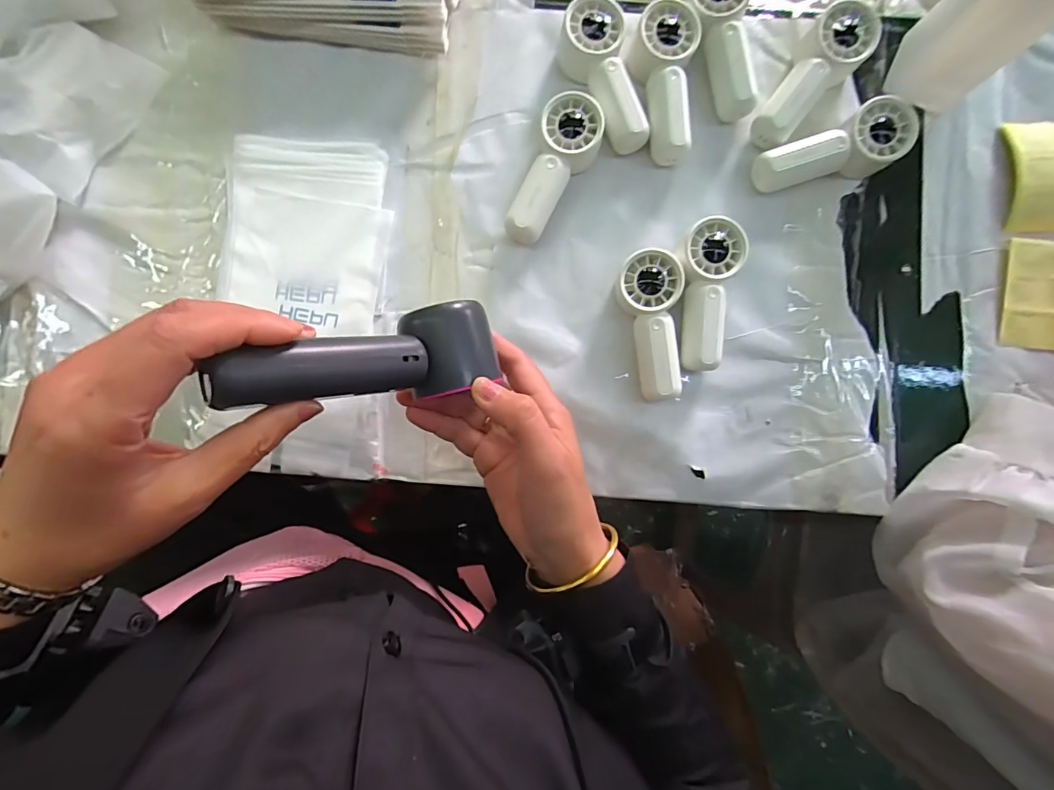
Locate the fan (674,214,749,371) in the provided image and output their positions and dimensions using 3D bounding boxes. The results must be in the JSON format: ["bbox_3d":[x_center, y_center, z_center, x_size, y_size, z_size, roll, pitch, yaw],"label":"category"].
[{"bbox_3d":[0.133,-0.076,0.358,0.045,0.033,0.111,9,88,0],"label":"fan"}]

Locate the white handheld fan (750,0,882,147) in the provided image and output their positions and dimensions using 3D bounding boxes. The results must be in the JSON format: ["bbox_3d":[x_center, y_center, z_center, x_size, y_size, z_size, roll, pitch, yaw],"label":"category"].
[{"bbox_3d":[0.215,-0.244,0.361,0.046,0.033,0.116,41,88,1],"label":"white handheld fan"}]

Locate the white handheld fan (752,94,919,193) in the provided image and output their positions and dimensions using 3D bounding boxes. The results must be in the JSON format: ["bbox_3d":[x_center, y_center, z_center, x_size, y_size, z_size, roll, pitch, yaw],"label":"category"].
[{"bbox_3d":[0.231,-0.182,0.357,0.109,0.034,0.044,-21,88,-1],"label":"white handheld fan"}]

